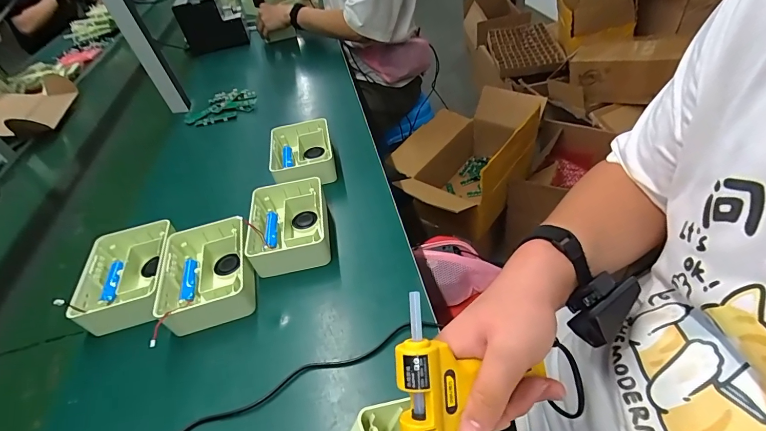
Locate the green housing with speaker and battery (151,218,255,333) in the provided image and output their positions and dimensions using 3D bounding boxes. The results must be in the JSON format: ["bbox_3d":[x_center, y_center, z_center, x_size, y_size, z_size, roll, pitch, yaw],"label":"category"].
[{"bbox_3d":[-0.228,0.073,0.500,0.116,0.044,0.150,-14,43,-8],"label":"green housing with speaker and battery"}]

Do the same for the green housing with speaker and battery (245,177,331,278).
[{"bbox_3d":[-0.137,0.009,0.543,0.105,0.060,0.135,-11,43,-5],"label":"green housing with speaker and battery"}]

